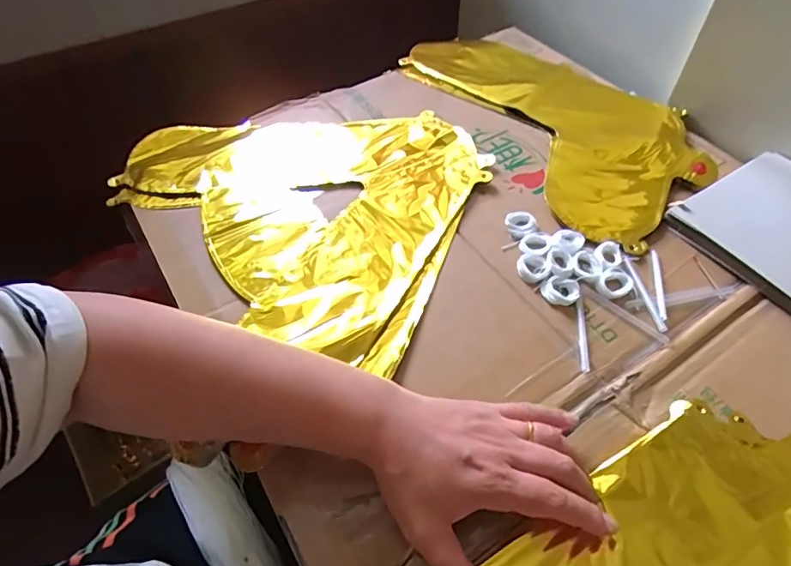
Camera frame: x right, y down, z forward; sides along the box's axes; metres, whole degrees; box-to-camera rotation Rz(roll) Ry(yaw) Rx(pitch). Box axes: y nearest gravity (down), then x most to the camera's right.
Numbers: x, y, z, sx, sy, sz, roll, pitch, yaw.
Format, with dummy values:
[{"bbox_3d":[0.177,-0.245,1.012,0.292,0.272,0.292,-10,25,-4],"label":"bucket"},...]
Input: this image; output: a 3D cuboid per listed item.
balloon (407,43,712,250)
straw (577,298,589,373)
[{"bbox_3d":[0.193,-0.204,0.587,0.219,0.020,0.408,-22,55,-16],"label":"balloon"},{"bbox_3d":[0.151,0.042,0.399,0.007,0.005,0.067,8,53,6],"label":"straw"}]

